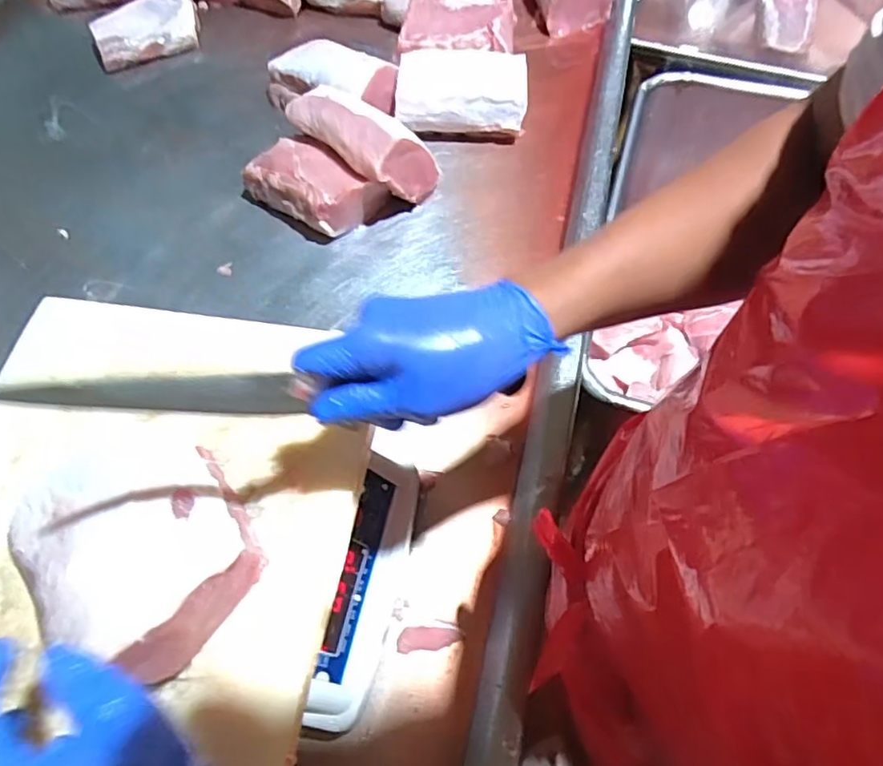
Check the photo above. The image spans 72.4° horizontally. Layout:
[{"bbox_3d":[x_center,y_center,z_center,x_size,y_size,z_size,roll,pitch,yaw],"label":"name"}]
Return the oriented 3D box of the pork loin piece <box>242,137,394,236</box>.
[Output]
[{"bbox_3d":[-0.162,-0.250,0.764,0.171,0.060,0.087,29,67,18],"label":"pork loin piece"}]

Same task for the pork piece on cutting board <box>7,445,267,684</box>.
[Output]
[{"bbox_3d":[-0.190,0.099,0.373,0.120,0.058,0.141,-41,66,-17],"label":"pork piece on cutting board"}]

